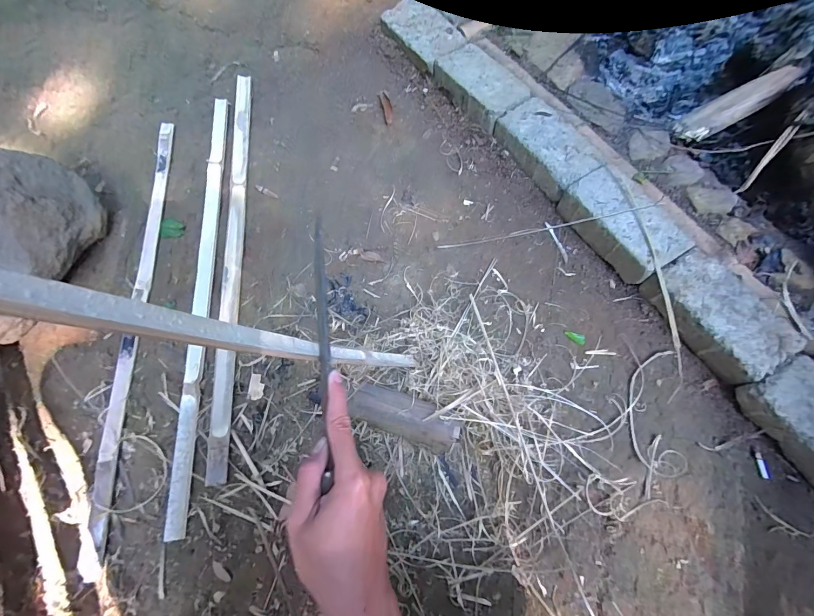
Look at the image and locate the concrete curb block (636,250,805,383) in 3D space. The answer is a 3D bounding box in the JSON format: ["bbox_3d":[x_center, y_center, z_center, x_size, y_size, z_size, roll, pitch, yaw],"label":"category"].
[{"bbox_3d":[0.508,0.013,0.615,0.124,0.078,0.208,-33,71,-10],"label":"concrete curb block"}]

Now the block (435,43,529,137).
[{"bbox_3d":[0.160,-0.482,0.800,0.115,0.050,0.213,-32,69,-7],"label":"block"}]

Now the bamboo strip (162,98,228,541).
[{"bbox_3d":[-0.390,-0.062,0.710,0.034,0.008,0.870,-1,69,-10],"label":"bamboo strip"}]

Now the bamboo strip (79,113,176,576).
[{"bbox_3d":[-0.507,-0.011,0.698,0.030,0.015,0.872,-6,69,0],"label":"bamboo strip"}]

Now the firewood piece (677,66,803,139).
[{"bbox_3d":[0.631,-0.395,0.718,0.199,0.035,0.066,-27,67,23],"label":"firewood piece"}]

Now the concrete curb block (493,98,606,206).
[{"bbox_3d":[0.284,-0.322,0.741,0.115,0.055,0.208,-31,70,-9],"label":"concrete curb block"}]

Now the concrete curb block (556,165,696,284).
[{"bbox_3d":[0.388,-0.152,0.675,0.106,0.077,0.206,-31,71,-10],"label":"concrete curb block"}]

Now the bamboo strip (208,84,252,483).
[{"bbox_3d":[-0.347,-0.134,0.741,0.034,0.019,0.878,-6,69,0],"label":"bamboo strip"}]

